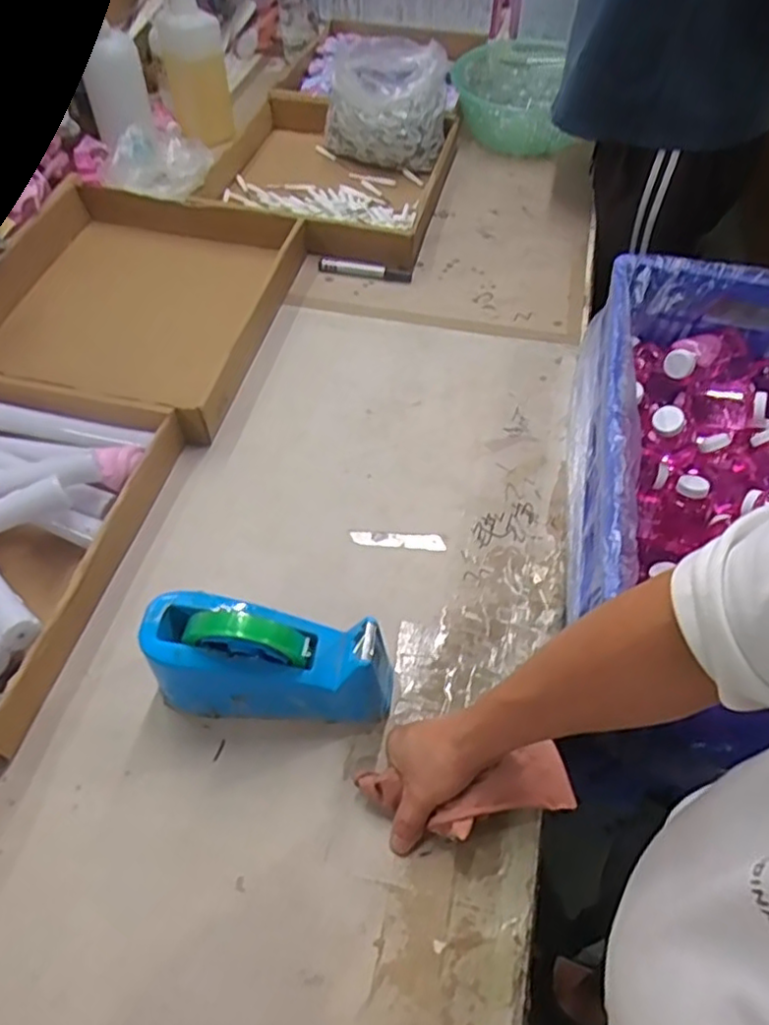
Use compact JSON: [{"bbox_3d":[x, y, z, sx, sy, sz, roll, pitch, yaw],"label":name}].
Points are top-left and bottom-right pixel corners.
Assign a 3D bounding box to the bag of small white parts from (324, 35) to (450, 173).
[{"bbox_3d":[0.001,-0.675,1.082,0.191,0.147,0.150,-2,54,-3],"label":"bag of small white parts"}]

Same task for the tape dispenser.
[{"bbox_3d":[-0.093,0.122,0.544,0.201,0.117,0.077,7,54,4],"label":"tape dispenser"}]

